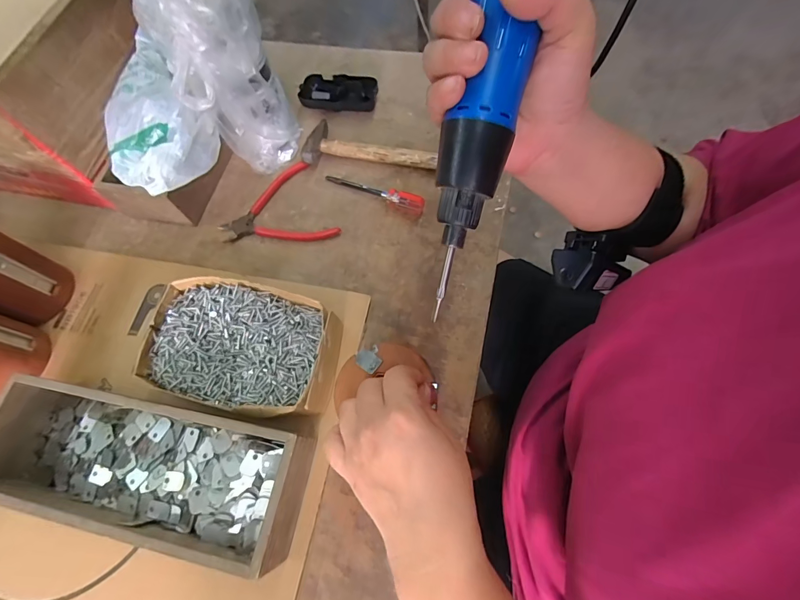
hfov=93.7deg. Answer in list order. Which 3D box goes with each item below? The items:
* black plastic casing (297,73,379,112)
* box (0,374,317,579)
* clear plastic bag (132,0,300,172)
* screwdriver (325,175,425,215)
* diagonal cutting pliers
[{"bbox_3d":[-0.086,-0.294,0.536,0.107,0.025,0.056,8,67,6],"label":"black plastic casing"},{"bbox_3d":[-0.225,0.146,0.335,0.287,0.070,0.099,10,68,6],"label":"box"},{"bbox_3d":[-0.188,-0.253,0.406,0.102,0.263,0.131,-23,68,-7],"label":"clear plastic bag"},{"bbox_3d":[-0.034,-0.141,0.473,0.138,0.024,0.022,24,70,12],"label":"screwdriver"},{"bbox_3d":[-0.158,-0.112,0.474,0.136,0.011,0.118,-18,67,-5],"label":"diagonal cutting pliers"}]

